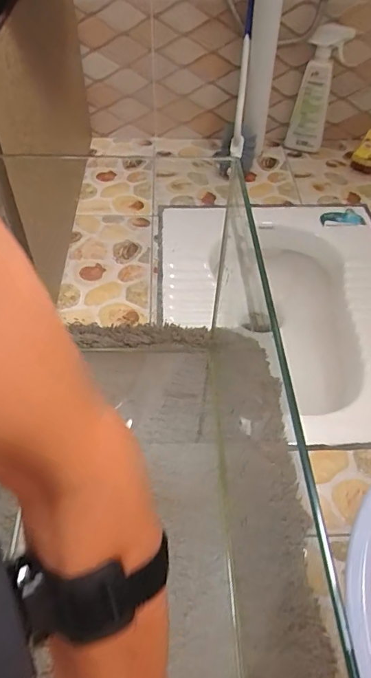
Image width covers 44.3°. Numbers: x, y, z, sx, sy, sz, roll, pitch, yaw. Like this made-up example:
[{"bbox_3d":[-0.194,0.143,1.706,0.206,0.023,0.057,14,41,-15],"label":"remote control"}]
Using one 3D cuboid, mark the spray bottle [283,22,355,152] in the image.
[{"bbox_3d":[0.275,-0.511,0.966,0.088,0.248,0.062,13,50,9],"label":"spray bottle"}]

